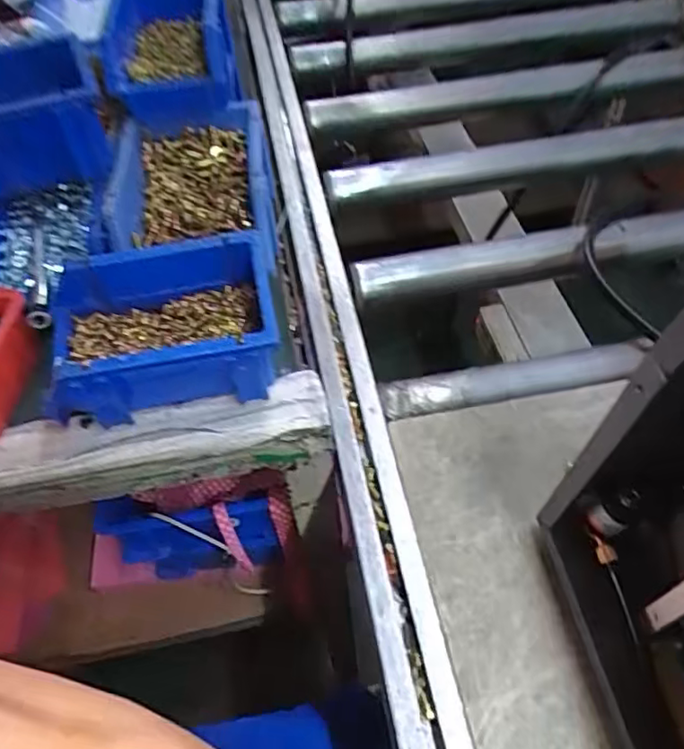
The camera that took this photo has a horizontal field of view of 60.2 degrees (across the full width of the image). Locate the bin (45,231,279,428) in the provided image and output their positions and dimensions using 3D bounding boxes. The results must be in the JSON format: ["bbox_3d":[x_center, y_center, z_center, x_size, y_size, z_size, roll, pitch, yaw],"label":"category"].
[{"bbox_3d":[-0.128,-0.025,0.417,0.154,0.076,0.097,-11,54,-5],"label":"bin"}]

